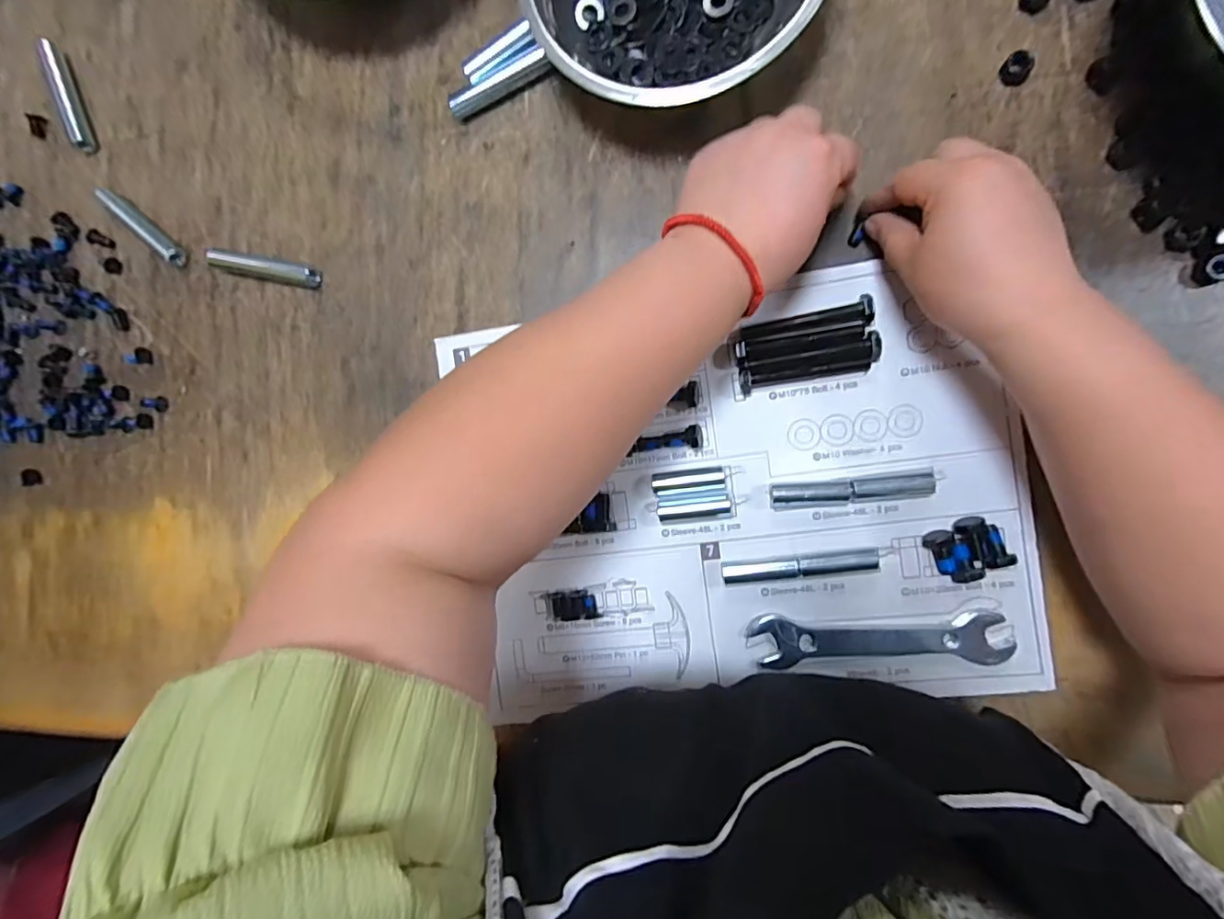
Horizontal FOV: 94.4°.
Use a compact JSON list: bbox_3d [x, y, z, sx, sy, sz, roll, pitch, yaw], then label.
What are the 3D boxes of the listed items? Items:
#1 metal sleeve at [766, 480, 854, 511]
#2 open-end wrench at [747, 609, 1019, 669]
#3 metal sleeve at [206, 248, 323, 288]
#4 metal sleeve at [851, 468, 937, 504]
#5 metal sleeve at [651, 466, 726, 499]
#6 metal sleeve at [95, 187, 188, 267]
[{"bbox_3d":[0.127,0.023,0.365,0.049,0.011,0.019,-5,90,10],"label":"metal sleeve"},{"bbox_3d":[0.168,0.114,0.361,0.153,0.010,0.032,-6,90,10],"label":"open-end wrench"},{"bbox_3d":[-0.266,-0.146,0.430,0.095,0.013,0.016,14,94,9],"label":"metal sleeve"},{"bbox_3d":[0.176,0.016,0.355,0.049,0.016,0.017,-7,90,10],"label":"metal sleeve"},{"bbox_3d":[0.051,0.015,0.378,0.047,0.012,0.018,-6,90,10],"label":"metal sleeve"},{"bbox_3d":[-0.376,-0.188,0.449,0.098,0.014,0.014,40,97,7],"label":"metal sleeve"}]

